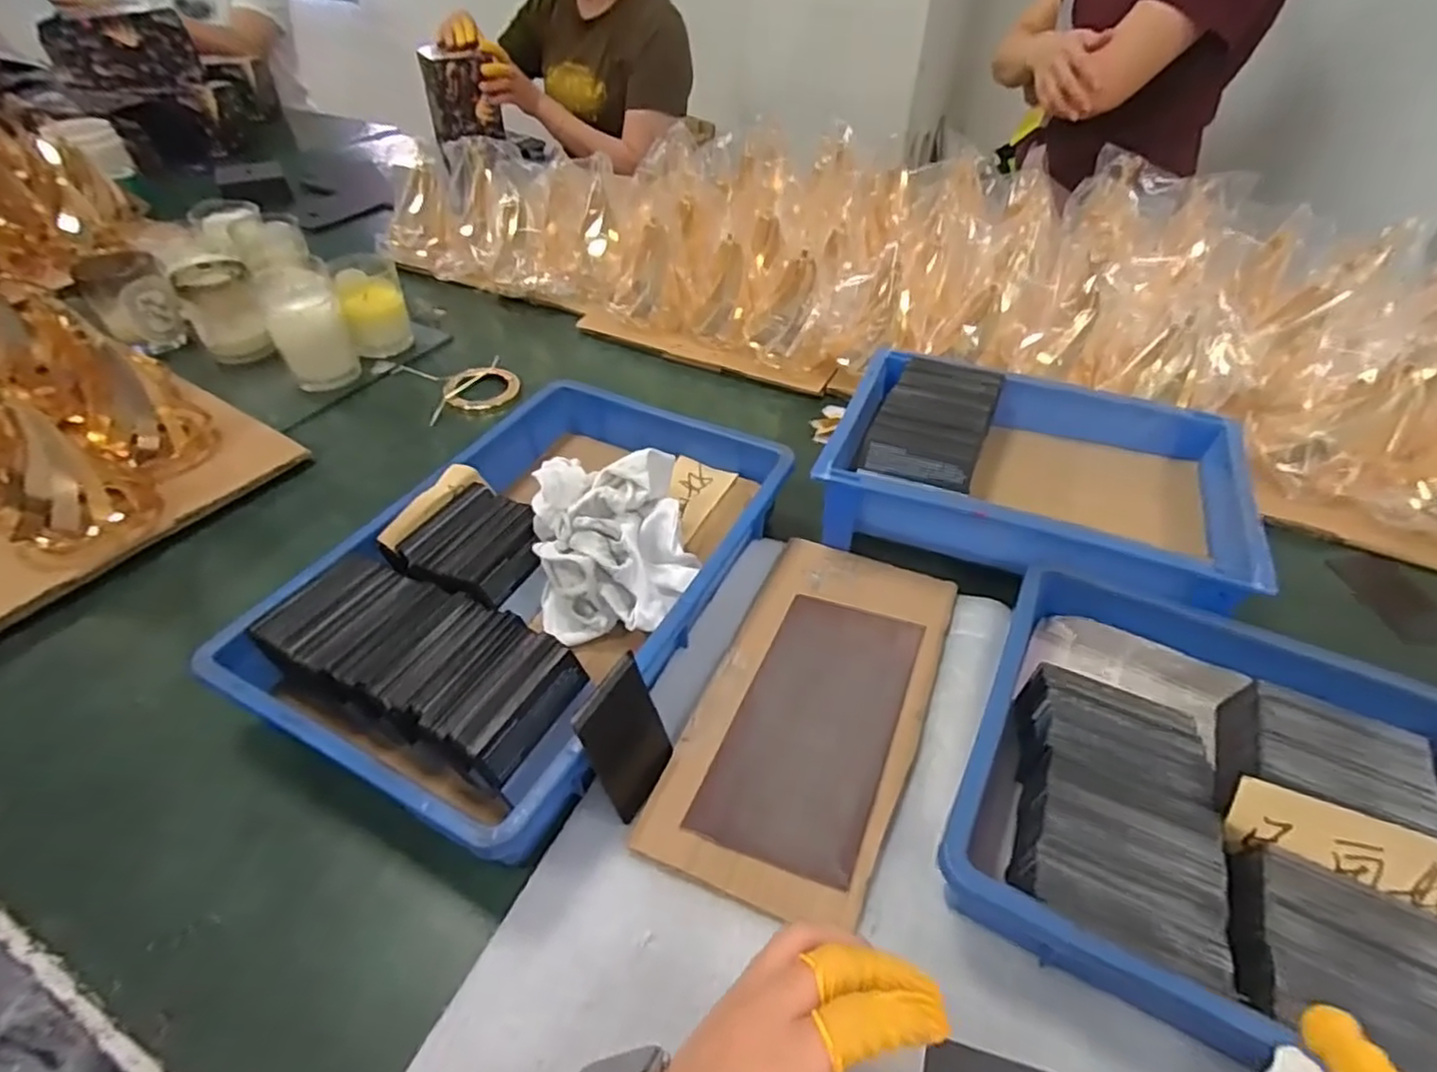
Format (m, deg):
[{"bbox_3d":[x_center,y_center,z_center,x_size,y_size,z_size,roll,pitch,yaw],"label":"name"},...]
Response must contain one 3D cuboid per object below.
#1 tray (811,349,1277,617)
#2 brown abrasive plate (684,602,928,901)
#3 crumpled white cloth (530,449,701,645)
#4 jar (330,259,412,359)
[{"bbox_3d":[0.248,-0.053,0.557,0.294,0.065,0.207,18,46,13],"label":"tray"},{"bbox_3d":[0.065,0.120,0.449,0.097,0.006,0.196,19,47,15],"label":"brown abrasive plate"},{"bbox_3d":[-0.075,0.008,0.493,0.112,0.092,0.124,-8,46,-12],"label":"crumpled white cloth"},{"bbox_3d":[-0.371,-0.246,0.741,0.063,0.086,0.072,-16,48,-19],"label":"jar"}]

